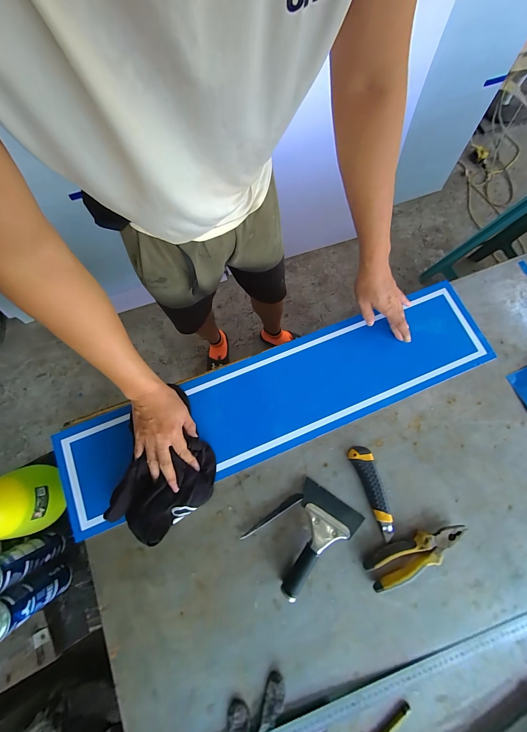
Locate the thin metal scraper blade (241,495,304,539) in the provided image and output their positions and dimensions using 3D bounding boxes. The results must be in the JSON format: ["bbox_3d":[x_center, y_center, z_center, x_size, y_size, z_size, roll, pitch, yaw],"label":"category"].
[{"bbox_3d":[0.016,0.278,0.492,0.131,0.008,0.013,-33,78,-8],"label":"thin metal scraper blade"}]

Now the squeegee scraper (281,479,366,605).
[{"bbox_3d":[0.086,0.313,0.471,0.115,0.035,0.174,34,78,8],"label":"squeegee scraper"}]

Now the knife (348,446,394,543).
[{"bbox_3d":[0.209,0.232,0.498,0.040,0.018,0.163,-21,77,-5],"label":"knife"}]

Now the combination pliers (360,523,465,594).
[{"bbox_3d":[0.272,0.329,0.474,0.189,0.030,0.052,-22,77,-6],"label":"combination pliers"}]

